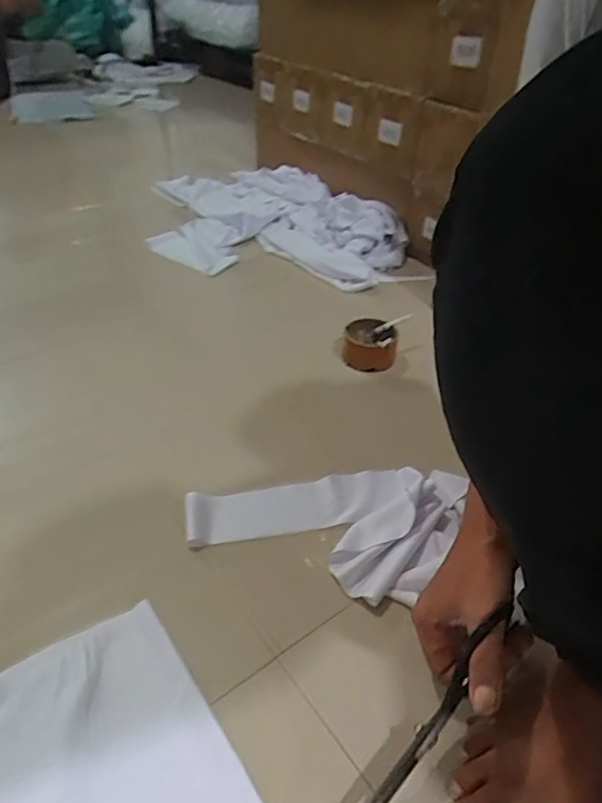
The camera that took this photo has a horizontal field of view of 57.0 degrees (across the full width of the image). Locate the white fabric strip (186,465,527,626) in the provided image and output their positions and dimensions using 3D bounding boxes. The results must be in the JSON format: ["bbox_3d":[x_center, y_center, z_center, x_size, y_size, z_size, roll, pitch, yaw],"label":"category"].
[{"bbox_3d":[0.039,0.131,0.601,0.327,0.041,0.180,3,39,-1],"label":"white fabric strip"}]

